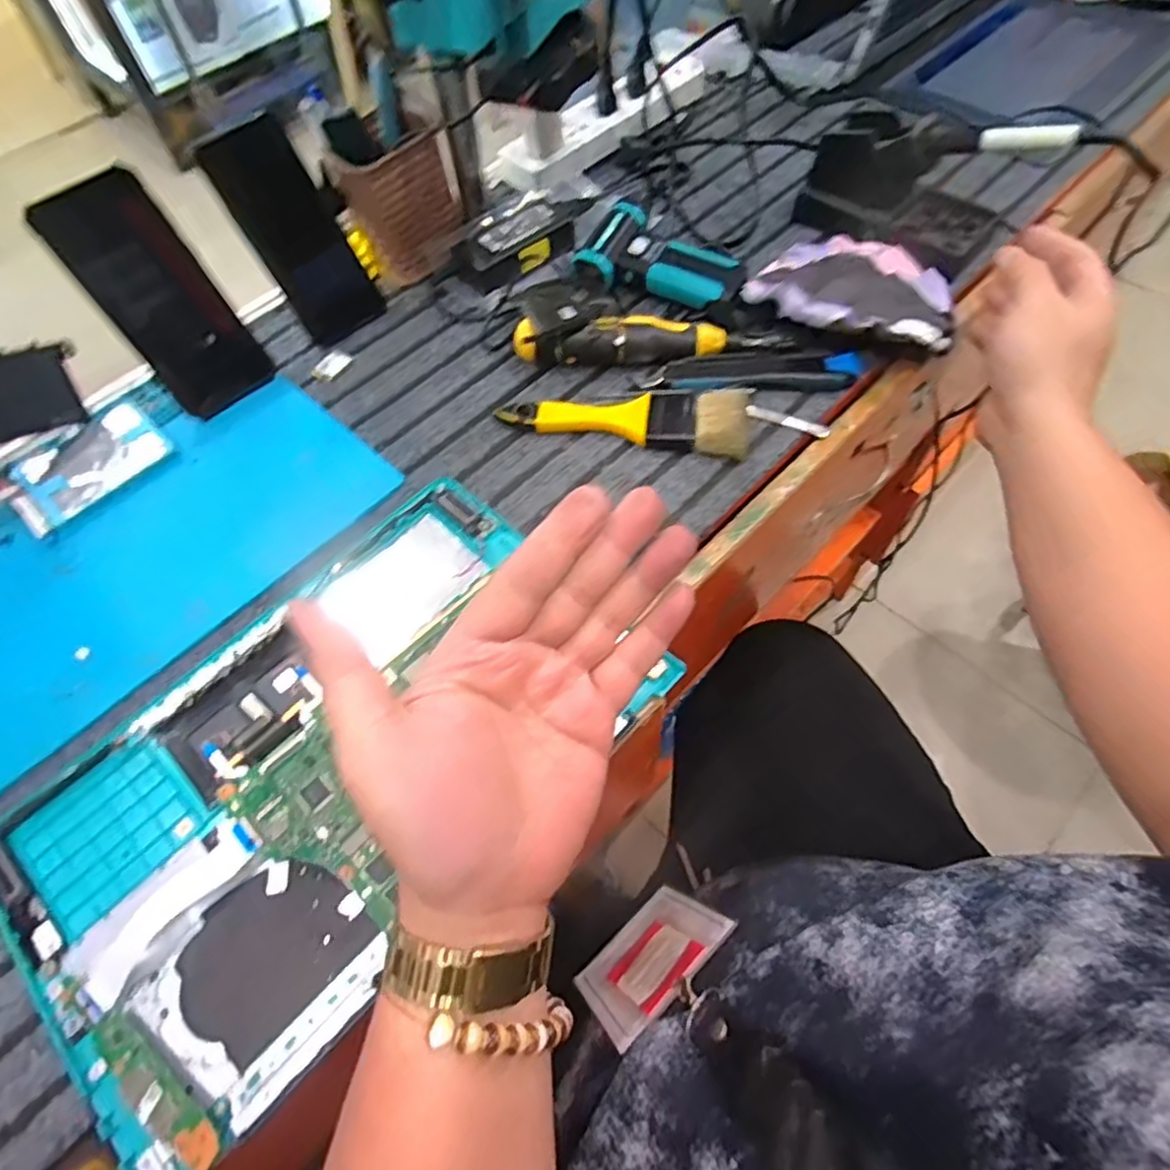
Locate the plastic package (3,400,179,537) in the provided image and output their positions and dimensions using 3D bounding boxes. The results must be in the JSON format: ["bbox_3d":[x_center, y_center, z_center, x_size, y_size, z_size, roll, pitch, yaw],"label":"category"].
[{"bbox_3d":[-0.387,-0.095,0.512,0.111,0.012,0.084,-42,66,-18],"label":"plastic package"}]

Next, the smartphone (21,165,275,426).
[{"bbox_3d":[-0.317,-0.214,0.499,0.075,0.163,0.007,-42,35,-18],"label":"smartphone"}]

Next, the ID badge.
[{"bbox_3d":[0.040,0.240,0.430,0.093,0.137,0.004,-39,86,-20],"label":"ID badge"}]

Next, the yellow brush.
[{"bbox_3d":[0.033,-0.136,0.499,0.183,0.025,0.059,11,61,10],"label":"yellow brush"}]

